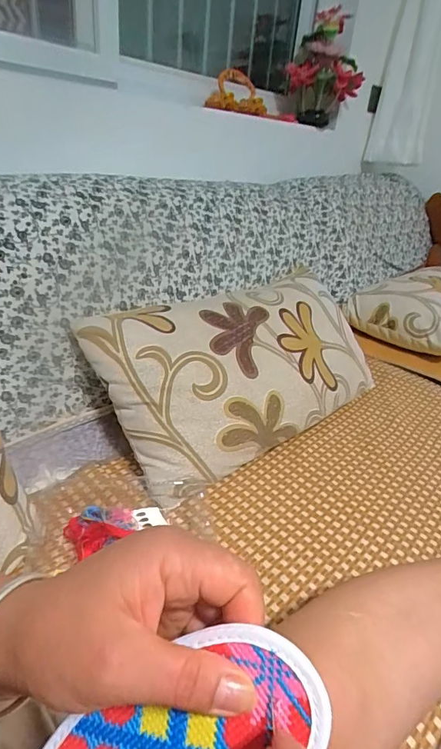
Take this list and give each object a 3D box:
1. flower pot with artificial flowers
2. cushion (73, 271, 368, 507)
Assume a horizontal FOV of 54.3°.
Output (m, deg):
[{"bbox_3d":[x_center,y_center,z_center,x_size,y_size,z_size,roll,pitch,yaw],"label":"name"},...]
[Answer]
[{"bbox_3d":[0.366,-1.055,1.497,0.259,0.330,0.240,8,29,5],"label":"flower pot with artificial flowers"},{"bbox_3d":[0.064,-0.029,0.855,0.610,0.120,0.334,-21,75,-36],"label":"cushion"}]

